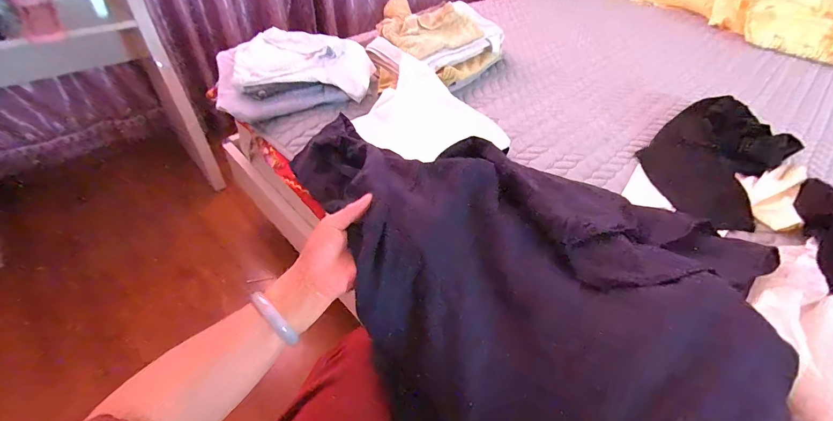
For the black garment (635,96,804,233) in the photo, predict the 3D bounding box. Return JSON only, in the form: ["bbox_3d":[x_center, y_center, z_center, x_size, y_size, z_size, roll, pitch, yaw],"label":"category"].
[{"bbox_3d":[0.582,-0.114,0.708,0.210,0.068,0.348,37,54,27],"label":"black garment"}]

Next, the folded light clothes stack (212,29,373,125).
[{"bbox_3d":[-0.263,-0.310,0.795,0.326,0.110,0.217,-10,48,-15],"label":"folded light clothes stack"}]

